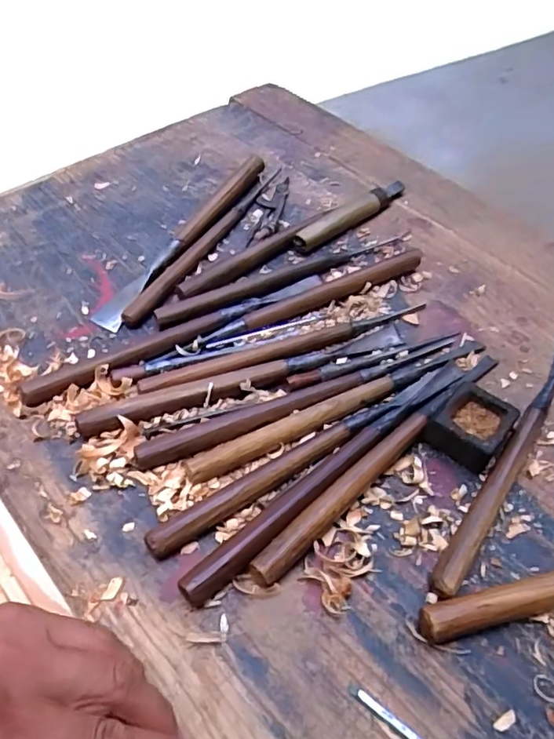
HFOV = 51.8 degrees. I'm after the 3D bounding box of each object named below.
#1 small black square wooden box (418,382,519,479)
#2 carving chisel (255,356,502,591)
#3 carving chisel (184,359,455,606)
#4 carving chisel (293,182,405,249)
[{"bbox_3d":[0.133,0.038,0.392,0.048,0.026,0.049,29,56,20],"label":"small black square wooden box"},{"bbox_3d":[0.075,0.053,0.386,0.020,0.019,0.246,38,59,25],"label":"carving chisel"},{"bbox_3d":[0.037,0.062,0.378,0.247,0.016,0.024,-37,61,-27],"label":"carving chisel"},{"bbox_3d":[0.072,-0.149,0.537,0.020,0.016,0.144,38,59,25],"label":"carving chisel"}]

